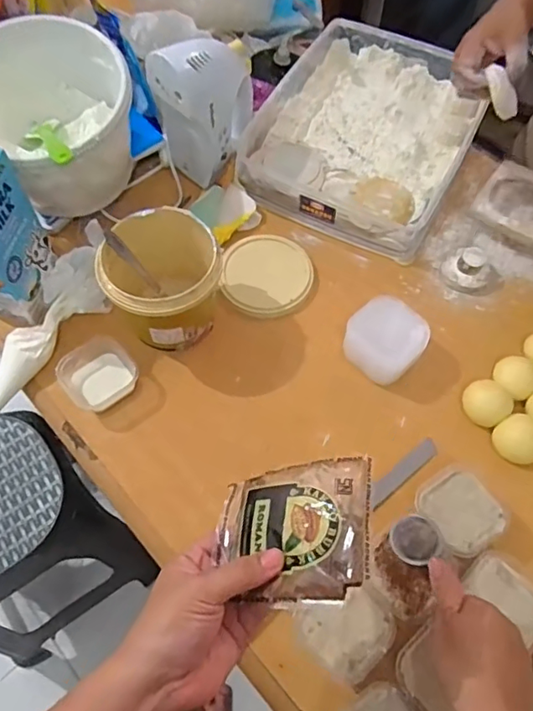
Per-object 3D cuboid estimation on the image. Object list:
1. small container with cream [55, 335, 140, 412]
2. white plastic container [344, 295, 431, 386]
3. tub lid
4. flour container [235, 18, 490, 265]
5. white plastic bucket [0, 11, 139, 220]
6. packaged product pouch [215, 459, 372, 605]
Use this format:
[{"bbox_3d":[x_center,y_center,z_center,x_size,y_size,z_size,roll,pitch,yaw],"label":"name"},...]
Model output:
[{"bbox_3d":[-0.195,0.023,0.632,0.081,0.029,0.088,-41,69,-20],"label":"small container with cream"},{"bbox_3d":[0.137,-0.017,0.638,0.080,0.059,0.084,-39,69,-20],"label":"white plastic container"},{"bbox_3d":[0.000,-0.105,0.709,0.115,0.008,0.113,0,78,0],"label":"tub lid"},{"bbox_3d":[0.152,-0.341,0.814,0.287,0.066,0.378,23,63,11],"label":"flour container"},{"bbox_3d":[-0.270,-0.290,0.683,0.197,0.146,0.225,-26,65,-14],"label":"white plastic bucket"},{"bbox_3d":[0.016,0.114,0.354,0.108,0.010,0.088,-16,49,24],"label":"packaged product pouch"}]

